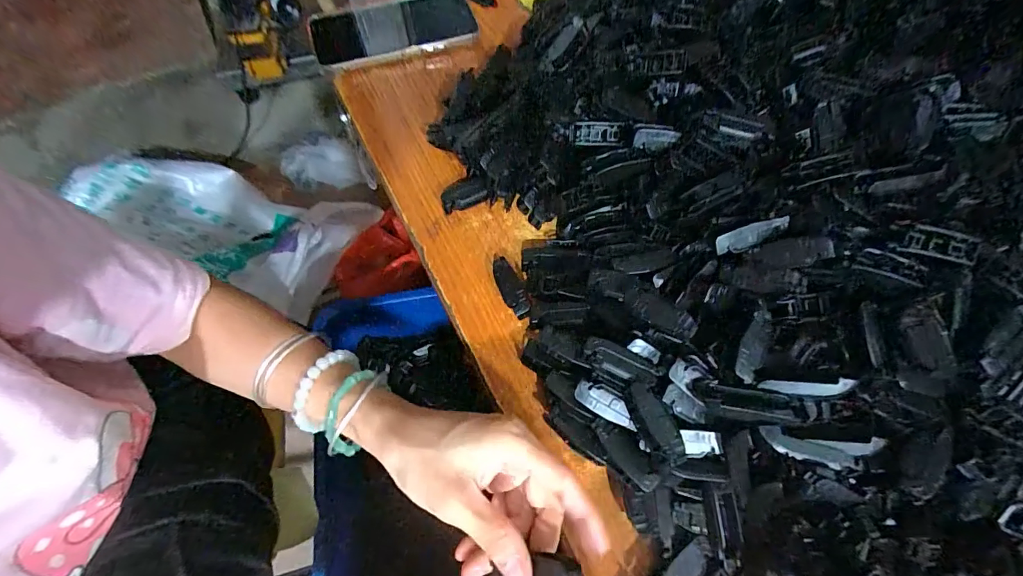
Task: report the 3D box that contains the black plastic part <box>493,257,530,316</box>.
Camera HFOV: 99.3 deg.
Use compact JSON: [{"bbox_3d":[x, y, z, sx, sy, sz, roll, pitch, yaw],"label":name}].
[{"bbox_3d":[-0.001,0.000,0.330,0.014,0.016,0.048,-22,67,-11],"label":"black plastic part"}]

